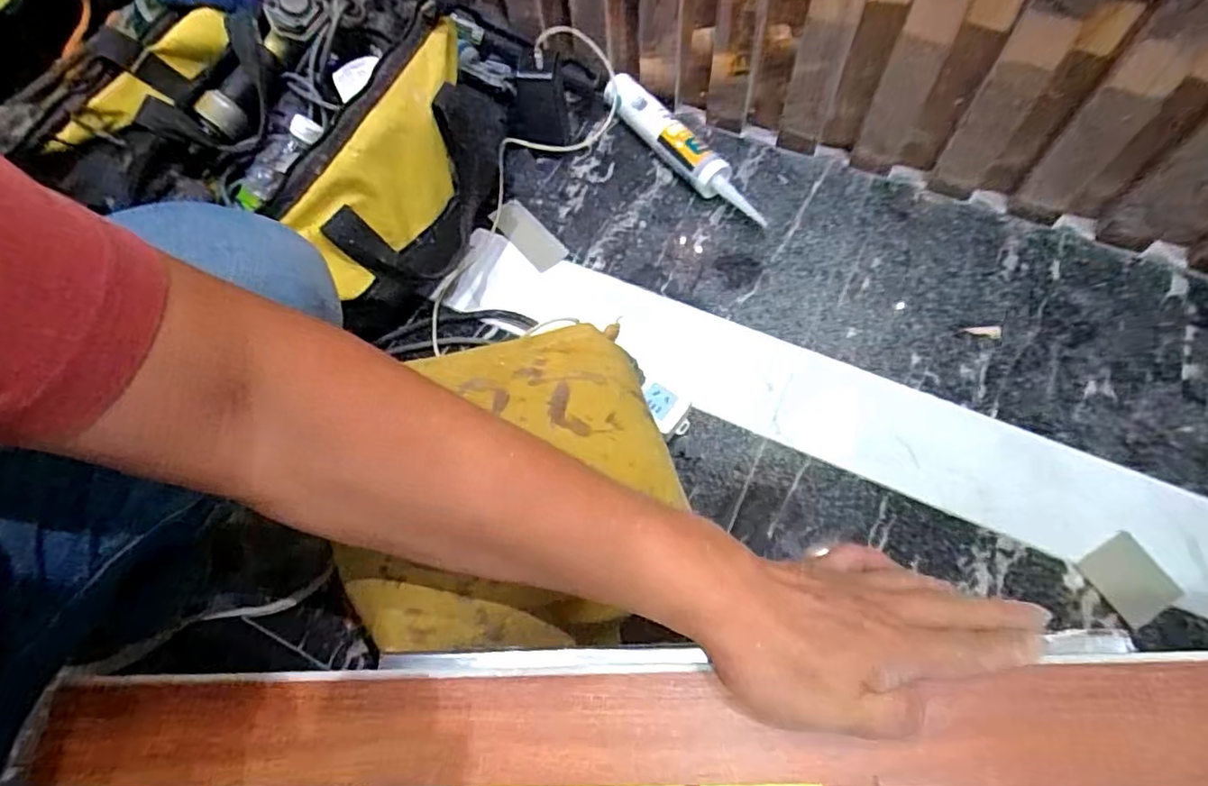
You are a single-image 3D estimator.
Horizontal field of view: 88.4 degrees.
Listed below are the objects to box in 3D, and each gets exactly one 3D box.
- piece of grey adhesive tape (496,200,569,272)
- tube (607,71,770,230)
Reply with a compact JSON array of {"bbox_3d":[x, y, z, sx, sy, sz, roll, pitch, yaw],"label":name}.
[{"bbox_3d":[-0.097,-0.205,0.805,0.045,0.010,0.113,-40,70,-14],"label":"piece of grey adhesive tape"},{"bbox_3d":[0.103,-0.319,0.824,0.046,0.043,0.293,-36,69,-13],"label":"tube"}]

